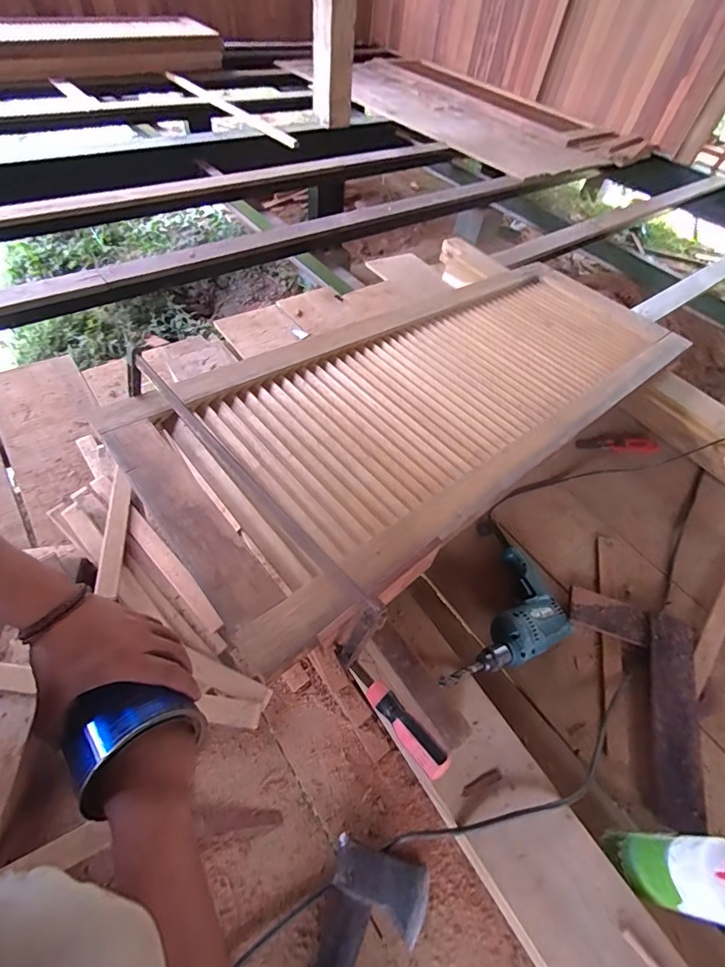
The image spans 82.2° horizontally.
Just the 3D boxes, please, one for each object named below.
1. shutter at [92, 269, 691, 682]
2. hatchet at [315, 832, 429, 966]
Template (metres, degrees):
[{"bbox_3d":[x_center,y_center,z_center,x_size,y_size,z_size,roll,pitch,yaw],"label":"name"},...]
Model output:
[{"bbox_3d":[0.201,-0.209,0.841,1.221,0.037,0.462,-30,60,-31],"label":"shutter"},{"bbox_3d":[-0.019,0.546,0.434,0.119,0.039,0.266,22,55,8],"label":"hatchet"}]

